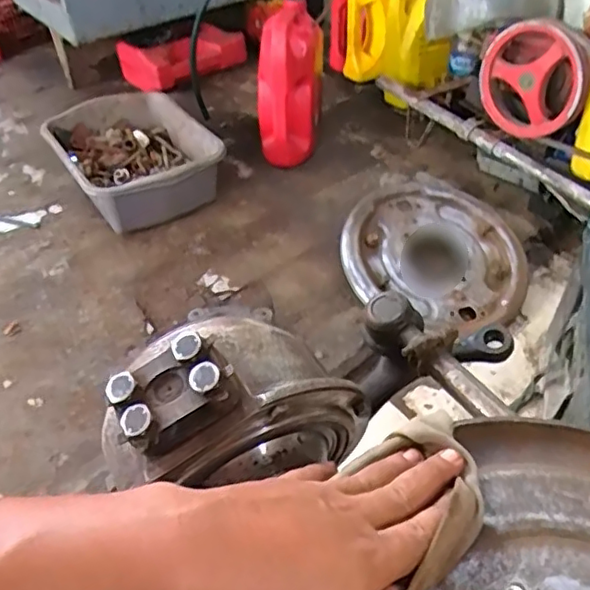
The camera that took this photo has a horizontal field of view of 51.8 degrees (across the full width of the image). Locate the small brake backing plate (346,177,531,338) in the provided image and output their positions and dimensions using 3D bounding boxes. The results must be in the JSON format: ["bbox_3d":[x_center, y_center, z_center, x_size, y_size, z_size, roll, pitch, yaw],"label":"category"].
[{"bbox_3d":[0.227,-0.070,0.989,0.285,0.031,0.268,1,66,-2],"label":"small brake backing plate"}]

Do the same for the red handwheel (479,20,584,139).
[{"bbox_3d":[0.385,-0.346,0.993,0.050,0.181,0.172,-30,50,-27],"label":"red handwheel"}]

